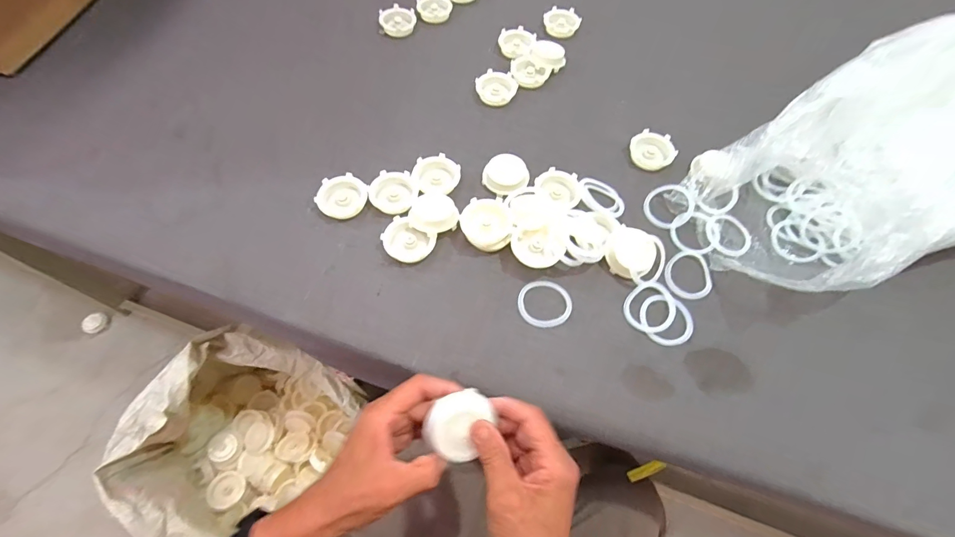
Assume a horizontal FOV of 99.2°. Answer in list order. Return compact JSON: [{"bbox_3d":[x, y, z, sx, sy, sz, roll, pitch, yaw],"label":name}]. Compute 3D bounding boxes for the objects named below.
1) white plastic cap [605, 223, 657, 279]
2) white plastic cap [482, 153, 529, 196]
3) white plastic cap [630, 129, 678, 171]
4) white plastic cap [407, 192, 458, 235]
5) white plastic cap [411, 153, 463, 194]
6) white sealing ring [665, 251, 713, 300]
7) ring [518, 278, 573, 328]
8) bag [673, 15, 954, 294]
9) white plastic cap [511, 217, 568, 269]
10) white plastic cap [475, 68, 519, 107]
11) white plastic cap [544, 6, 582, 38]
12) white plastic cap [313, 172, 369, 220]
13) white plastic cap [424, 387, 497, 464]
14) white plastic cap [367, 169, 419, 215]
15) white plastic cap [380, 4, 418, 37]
[{"bbox_3d":[0.173,-0.016,0.466,0.053,0.026,0.056,1,63,-2],"label":"white plastic cap"},{"bbox_3d":[0.036,-0.119,0.513,0.056,0.017,0.051,1,63,-2],"label":"white plastic cap"},{"bbox_3d":[0.237,-0.160,0.549,0.058,0.010,0.058,1,63,-2],"label":"white plastic cap"},{"bbox_3d":[-0.053,-0.063,0.478,0.054,0.018,0.057,1,63,-2],"label":"white plastic cap"},{"bbox_3d":[-0.051,-0.118,0.518,0.057,0.017,0.054,1,63,-2],"label":"white plastic cap"},{"bbox_3d":[0.246,0.007,0.473,0.053,0.006,0.063,8,63,2],"label":"white sealing ring"},{"bbox_3d":[0.075,0.039,0.449,0.058,0.005,0.058,1,63,-2],"label":"ring"},{"bbox_3d":[0.487,-0.132,0.468,0.467,0.174,0.269,-12,64,-8],"label":"bag"},{"bbox_3d":[0.067,-0.030,0.449,0.057,0.015,0.059,-3,67,7],"label":"white plastic cap"},{"bbox_3d":[0.028,-0.265,0.595,0.059,0.012,0.057,1,63,-2],"label":"white plastic cap"},{"bbox_3d":[0.140,-0.407,0.671,0.058,0.017,0.058,1,63,-2],"label":"white plastic cap"},{"bbox_3d":[-0.165,-0.087,0.495,0.054,0.016,0.058,1,63,-2],"label":"white plastic cap"},{"bbox_3d":[-0.013,0.129,0.335,0.056,0.016,0.046,-40,71,-19],"label":"white plastic cap"},{"bbox_3d":[-0.101,-0.094,0.502,0.058,0.016,0.053,1,63,-2],"label":"white plastic cap"},{"bbox_3d":[-0.130,-0.404,0.662,0.056,0.016,0.057,1,63,-2],"label":"white plastic cap"}]

